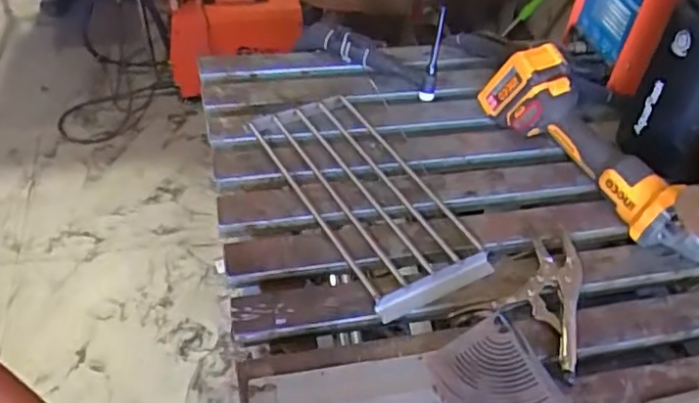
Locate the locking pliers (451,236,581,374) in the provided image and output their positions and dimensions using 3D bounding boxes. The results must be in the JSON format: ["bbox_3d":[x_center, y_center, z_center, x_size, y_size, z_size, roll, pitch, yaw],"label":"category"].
[{"bbox_3d":[0.214,0.100,0.687,0.127,0.022,0.161,33,52,26],"label":"locking pliers"}]

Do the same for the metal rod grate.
[{"bbox_3d":[0.019,-0.015,0.784,0.158,0.027,0.340,-21,50,-22],"label":"metal rod grate"}]

